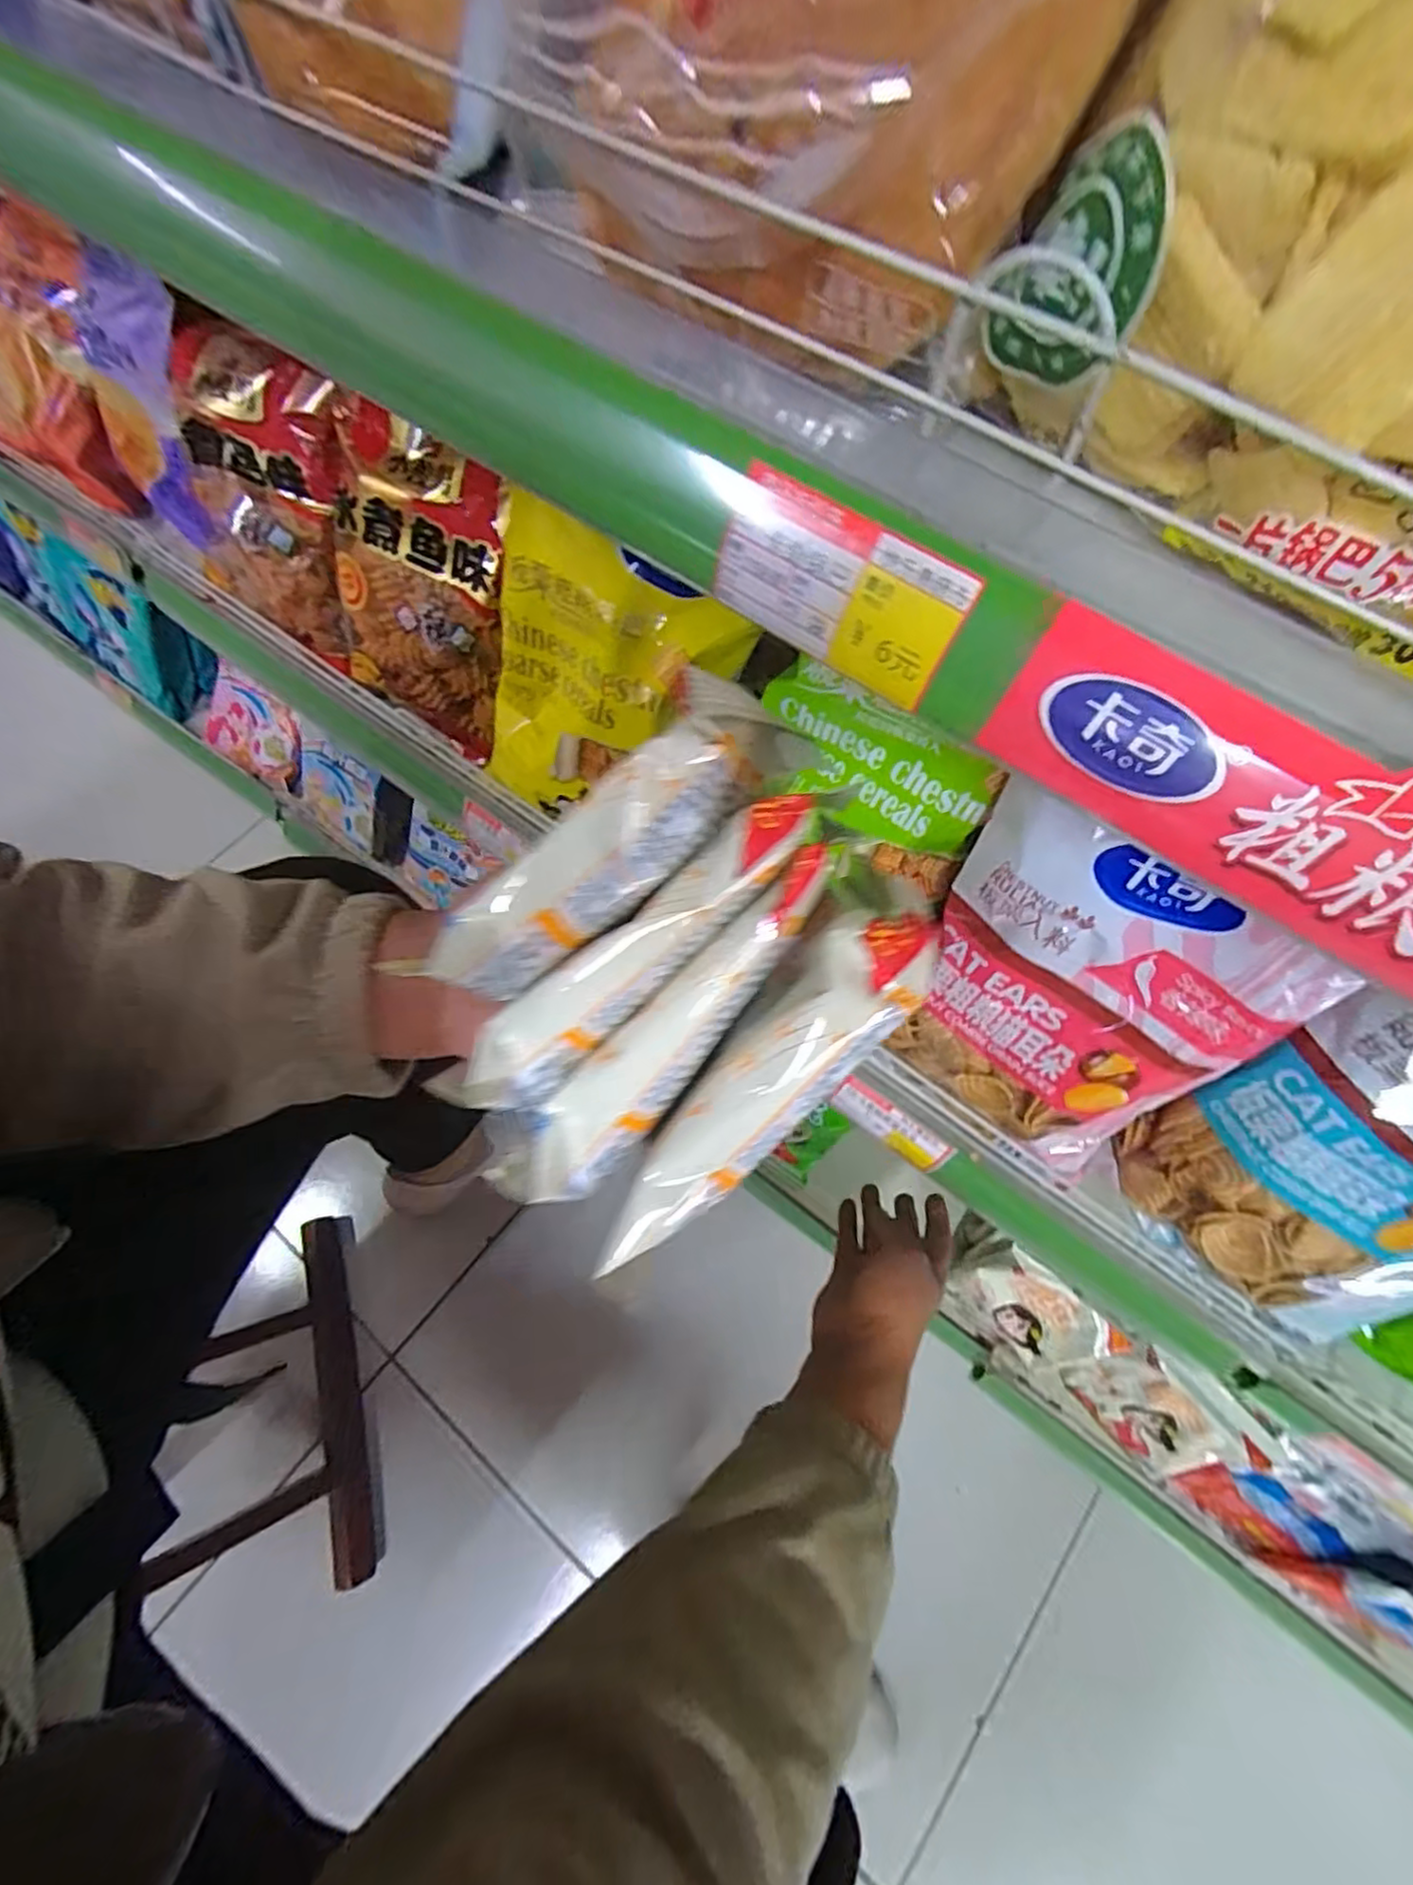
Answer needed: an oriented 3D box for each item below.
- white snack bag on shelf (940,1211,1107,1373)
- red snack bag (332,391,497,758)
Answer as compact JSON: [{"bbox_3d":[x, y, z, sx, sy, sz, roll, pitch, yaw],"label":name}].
[{"bbox_3d":[0.254,0.288,0.556,0.102,0.096,0.077,33,72,12],"label":"white snack bag on shelf"},{"bbox_3d":[-0.172,-0.212,0.409,0.123,0.166,0.029,29,38,1],"label":"red snack bag"}]

